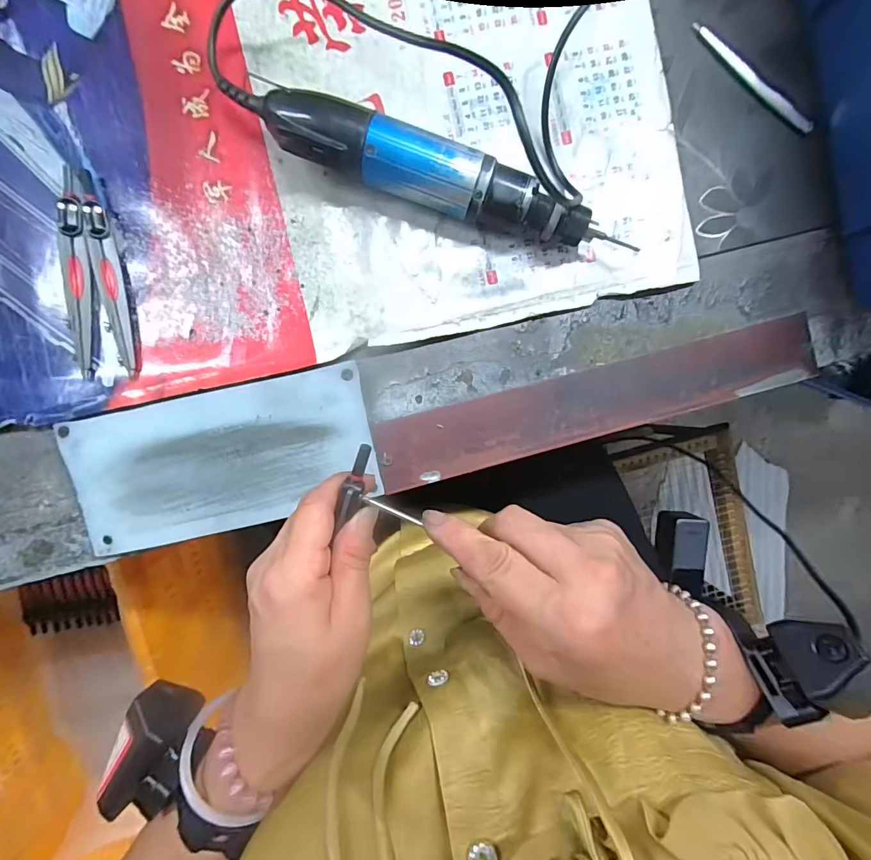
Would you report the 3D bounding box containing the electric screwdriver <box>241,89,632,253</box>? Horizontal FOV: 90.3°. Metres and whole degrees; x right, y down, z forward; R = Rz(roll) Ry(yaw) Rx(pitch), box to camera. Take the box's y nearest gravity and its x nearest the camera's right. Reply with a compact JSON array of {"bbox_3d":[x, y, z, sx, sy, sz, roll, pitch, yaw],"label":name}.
[{"bbox_3d":[0.009,-0.157,0.278,0.235,0.039,0.034,17,92,-4],"label":"electric screwdriver"}]

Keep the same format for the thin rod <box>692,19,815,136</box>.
[{"bbox_3d":[0.222,-0.247,0.303,0.106,0.007,0.010,38,90,-4],"label":"thin rod"}]

